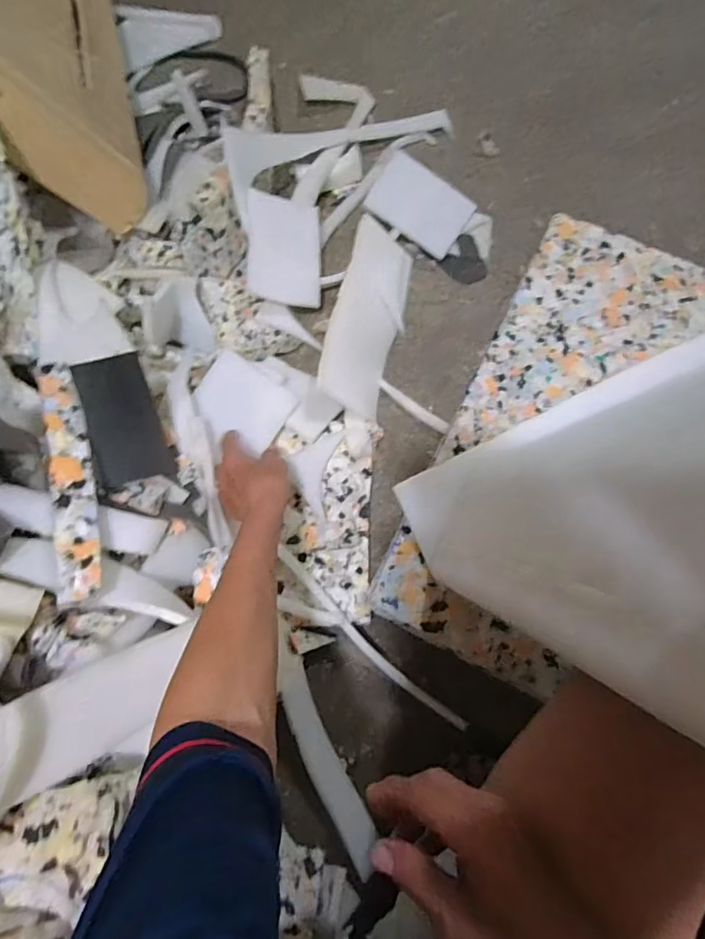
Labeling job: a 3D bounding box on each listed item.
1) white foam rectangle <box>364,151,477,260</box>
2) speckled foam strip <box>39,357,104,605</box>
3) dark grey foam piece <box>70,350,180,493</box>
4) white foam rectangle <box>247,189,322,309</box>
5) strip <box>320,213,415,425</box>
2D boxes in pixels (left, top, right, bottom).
[{"bbox_3d":[0.104,-0.404,0.784,0.148,0.012,0.108,29,85,-7],"label":"white foam rectangle"},{"bbox_3d":[-0.274,0.005,0.496,0.036,0.025,0.239,-16,74,-4],"label":"speckled foam strip"},{"bbox_3d":[-0.244,-0.052,0.550,0.072,0.026,0.130,-15,106,-7],"label":"dark grey foam piece"},{"bbox_3d":[-0.094,-0.306,0.720,0.103,0.014,0.141,-1,97,-20],"label":"white foam rectangle"},{"bbox_3d":[0.025,-0.214,0.724,0.110,0.026,0.271,23,79,-34],"label":"strip"}]

